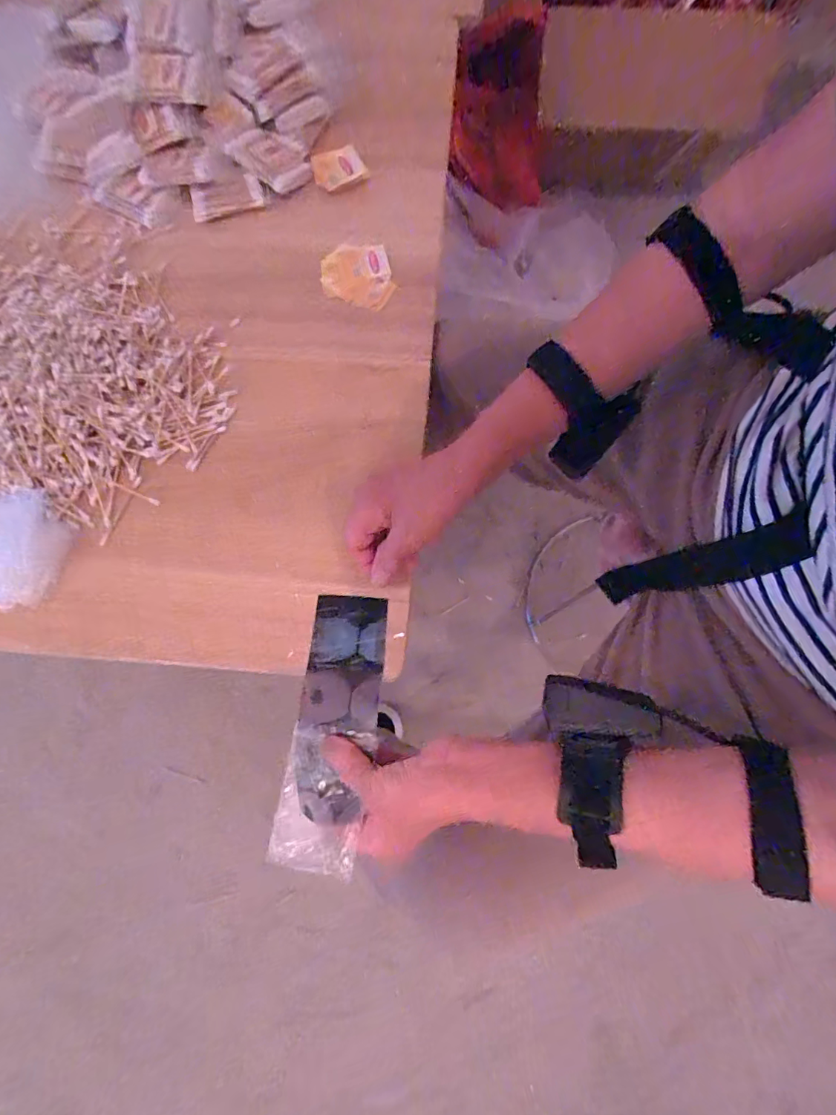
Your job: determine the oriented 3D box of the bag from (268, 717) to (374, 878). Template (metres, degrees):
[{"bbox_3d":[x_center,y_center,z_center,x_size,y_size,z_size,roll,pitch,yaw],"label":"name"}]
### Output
[{"bbox_3d":[-0.073,0.180,0.381,0.064,0.011,0.105,10,77,2],"label":"bag"}]

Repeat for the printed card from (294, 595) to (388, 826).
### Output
[{"bbox_3d":[-0.062,0.116,0.398,0.061,0.010,0.171,4,73,-1],"label":"printed card"}]

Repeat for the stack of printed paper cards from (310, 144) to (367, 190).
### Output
[{"bbox_3d":[-0.085,-0.416,0.532,0.052,0.005,0.050,-20,75,-3],"label":"stack of printed paper cards"}]

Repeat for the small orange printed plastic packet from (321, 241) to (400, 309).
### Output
[{"bbox_3d":[-0.061,-0.290,0.511,0.075,0.007,0.071,5,75,4],"label":"small orange printed plastic packet"}]

